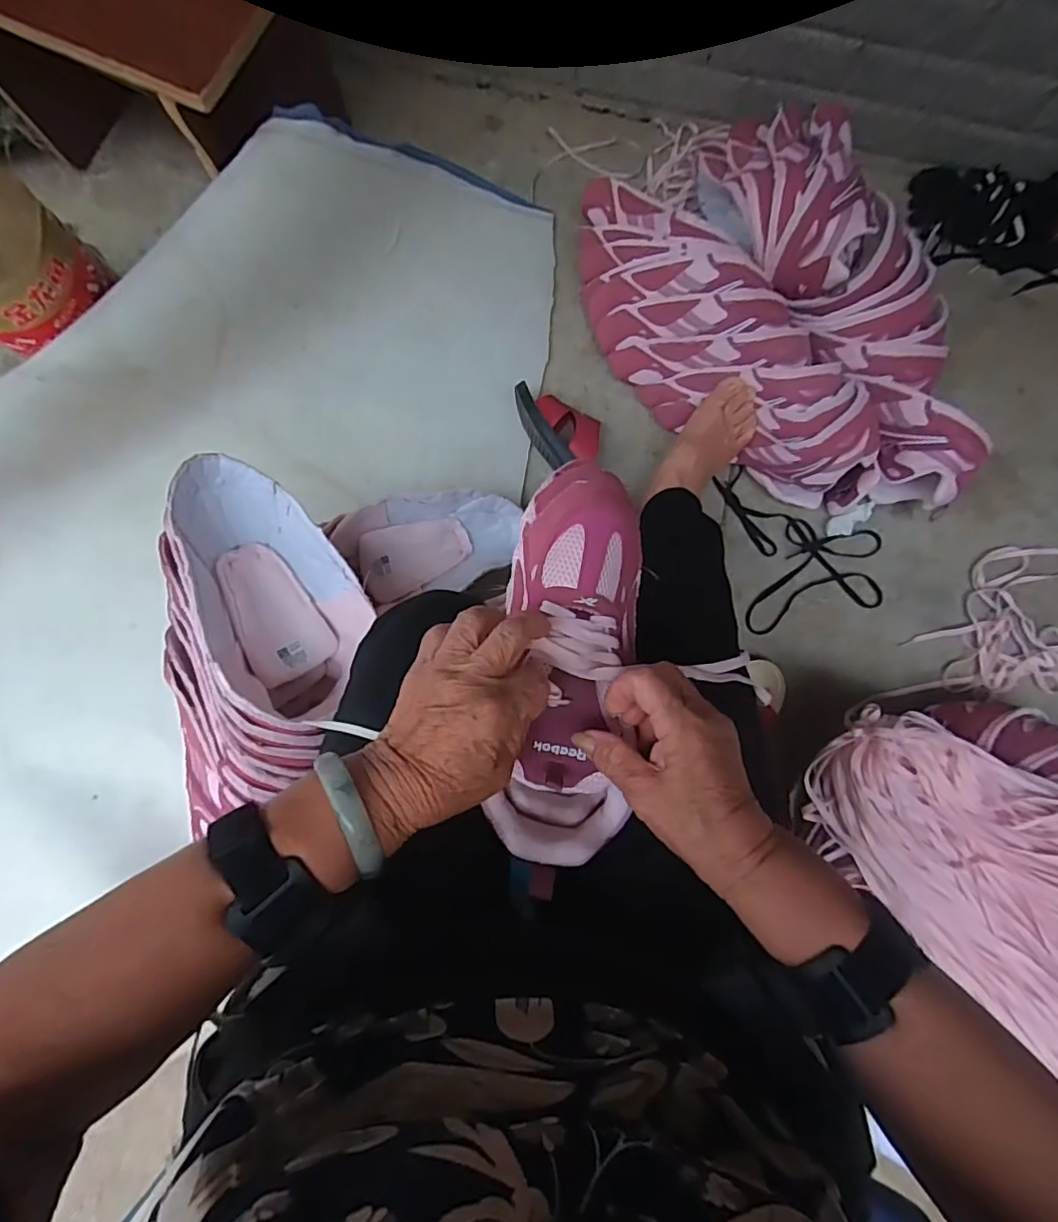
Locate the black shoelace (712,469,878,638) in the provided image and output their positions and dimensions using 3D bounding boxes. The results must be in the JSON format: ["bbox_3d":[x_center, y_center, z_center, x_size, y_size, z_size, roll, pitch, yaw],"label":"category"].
[{"bbox_3d":[0.381,-0.097,0.801,0.196,0.020,0.217,-11,86,2],"label":"black shoelace"}]

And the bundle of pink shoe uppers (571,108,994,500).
[{"bbox_3d":[0.311,-0.373,0.730,0.316,0.207,0.610,-38,82,-5],"label":"bundle of pink shoe uppers"}]

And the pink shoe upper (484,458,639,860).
[{"bbox_3d":[0.025,0.026,0.392,0.099,0.065,0.268,4,84,1],"label":"pink shoe upper"}]

